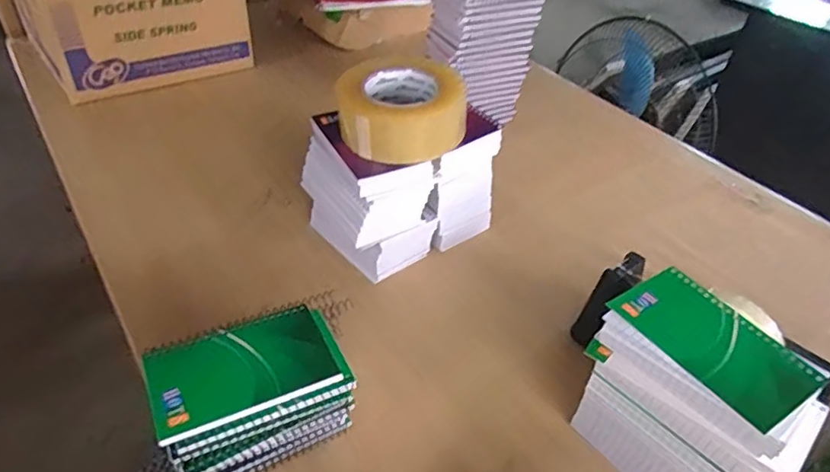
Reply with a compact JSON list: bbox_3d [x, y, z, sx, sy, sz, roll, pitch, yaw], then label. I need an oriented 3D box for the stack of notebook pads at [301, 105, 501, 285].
[{"bbox_3d":[-0.018,-0.063,0.664,0.187,0.152,0.134,-22,47,-29],"label":"stack of notebook pads"}]

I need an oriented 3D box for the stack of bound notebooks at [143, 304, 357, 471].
[{"bbox_3d":[-0.128,0.132,0.453,0.133,0.096,0.089,-18,45,-25],"label":"stack of bound notebooks"}]

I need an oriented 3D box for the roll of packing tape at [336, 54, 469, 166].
[{"bbox_3d":[-0.017,-0.137,0.589,0.114,0.069,0.117,3,40,-2],"label":"roll of packing tape"}]

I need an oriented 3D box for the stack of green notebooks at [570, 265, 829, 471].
[{"bbox_3d":[0.211,0.137,0.450,0.087,0.154,0.143,-28,50,-33],"label":"stack of green notebooks"}]

